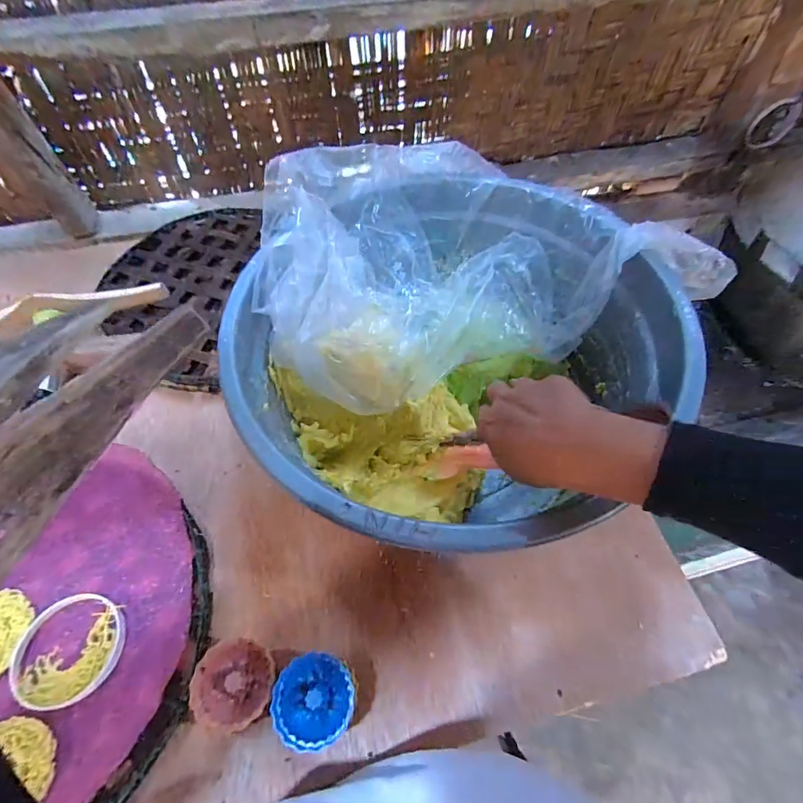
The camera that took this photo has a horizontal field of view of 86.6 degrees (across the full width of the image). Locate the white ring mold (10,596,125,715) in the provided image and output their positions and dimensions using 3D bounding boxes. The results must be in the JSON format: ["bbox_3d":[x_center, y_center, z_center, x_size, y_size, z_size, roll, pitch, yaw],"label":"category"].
[{"bbox_3d":[-0.298,0.221,0.381,0.093,0.006,0.089,0,58,0],"label":"white ring mold"}]

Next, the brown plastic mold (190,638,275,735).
[{"bbox_3d":[-0.136,0.237,0.360,0.060,0.049,0.064,1,58,-1],"label":"brown plastic mold"}]

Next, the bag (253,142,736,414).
[{"bbox_3d":[0.065,-0.164,0.483,0.456,0.126,0.293,-20,60,-11],"label":"bag"}]

